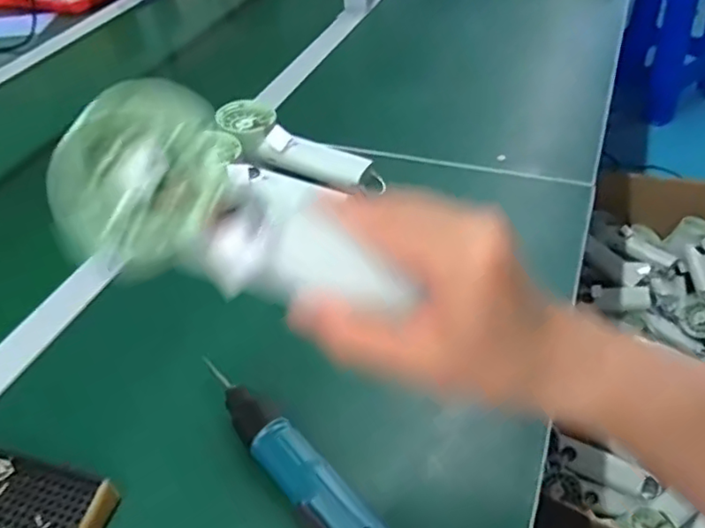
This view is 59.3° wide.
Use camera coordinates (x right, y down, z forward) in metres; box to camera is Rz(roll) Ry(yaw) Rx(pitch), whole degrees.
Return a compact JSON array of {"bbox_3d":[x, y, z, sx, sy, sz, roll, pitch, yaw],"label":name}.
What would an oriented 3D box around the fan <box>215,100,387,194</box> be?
[{"bbox_3d":[-0.060,-0.123,0.645,0.188,0.037,0.063,28,50,16],"label":"fan"}]

